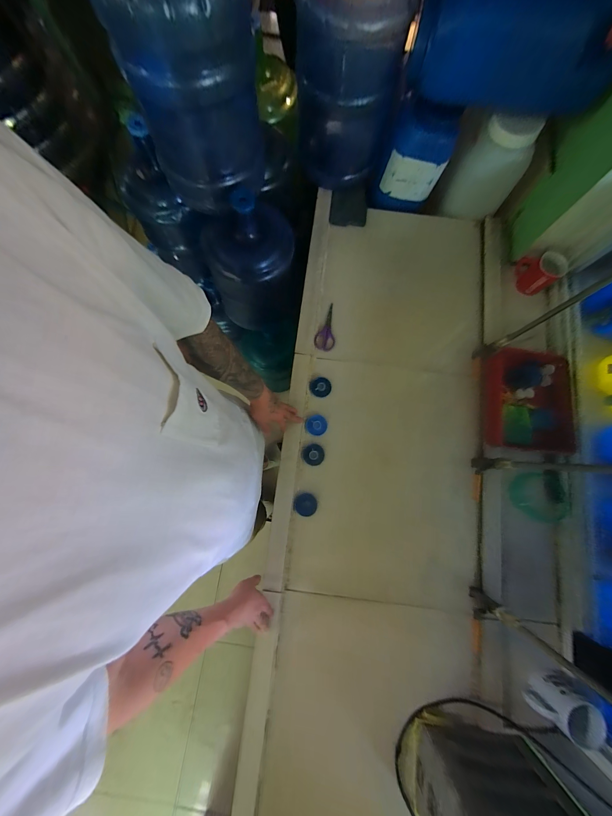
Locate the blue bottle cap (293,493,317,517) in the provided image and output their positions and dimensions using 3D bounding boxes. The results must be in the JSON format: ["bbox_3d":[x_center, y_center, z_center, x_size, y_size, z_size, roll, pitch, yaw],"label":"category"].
[{"bbox_3d":[-0.001,0.248,0.708,0.056,0.014,0.053,0,80,-1],"label":"blue bottle cap"}]

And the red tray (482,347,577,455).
[{"bbox_3d":[0.601,-0.018,0.755,0.237,0.053,0.273,3,80,0],"label":"red tray"}]

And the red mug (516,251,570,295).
[{"bbox_3d":[0.658,-0.388,0.794,0.104,0.093,0.087,43,82,6],"label":"red mug"}]

